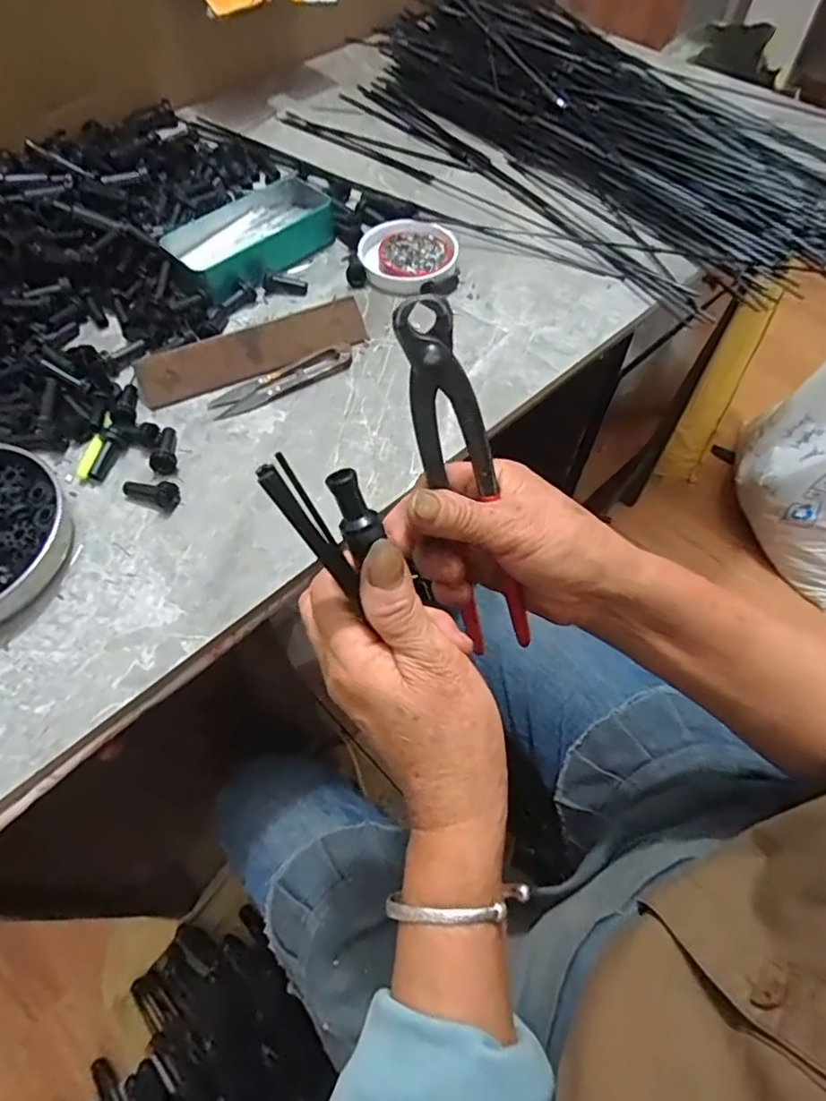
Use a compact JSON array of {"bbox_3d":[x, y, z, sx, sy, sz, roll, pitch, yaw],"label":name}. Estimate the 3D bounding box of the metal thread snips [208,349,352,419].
[{"bbox_3d":[-0.102,-0.131,0.464,0.113,0.008,0.024,-26,62,-14],"label":"metal thread snips"}]

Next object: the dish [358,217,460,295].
[{"bbox_3d":[-0.004,-0.268,0.538,0.085,0.018,0.093,0,59,1],"label":"dish"}]

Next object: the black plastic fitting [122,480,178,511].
[{"bbox_3d":[-0.180,-0.040,0.404,0.041,0.014,0.015,13,60,8],"label":"black plastic fitting"}]

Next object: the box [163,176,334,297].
[{"bbox_3d":[-0.147,-0.288,0.543,0.091,0.032,0.154,34,65,19],"label":"box"}]

